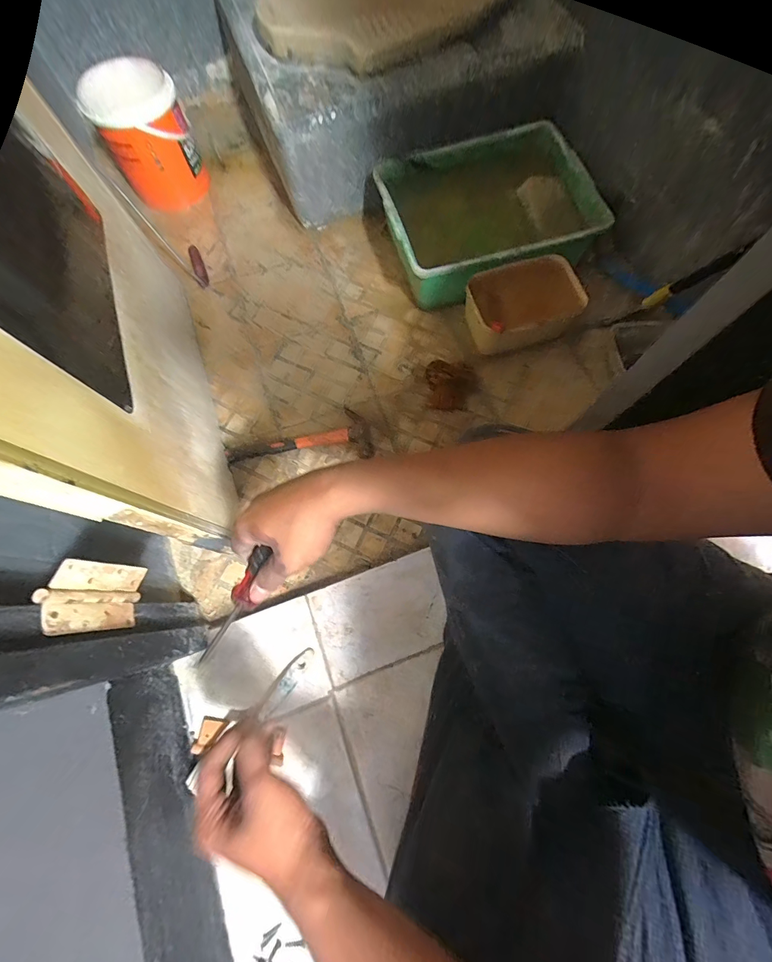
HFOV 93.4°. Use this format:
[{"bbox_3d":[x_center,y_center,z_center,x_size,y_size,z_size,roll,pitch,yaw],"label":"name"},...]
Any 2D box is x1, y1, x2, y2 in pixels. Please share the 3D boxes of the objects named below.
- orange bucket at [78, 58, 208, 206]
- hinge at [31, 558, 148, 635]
[{"bbox_3d":[-0.520,-0.749,0.811,0.171,0.194,0.165,0,71,0],"label":"orange bucket"},{"bbox_3d":[-0.302,0.120,0.381,0.013,0.116,0.066,3,71,1],"label":"hinge"}]

